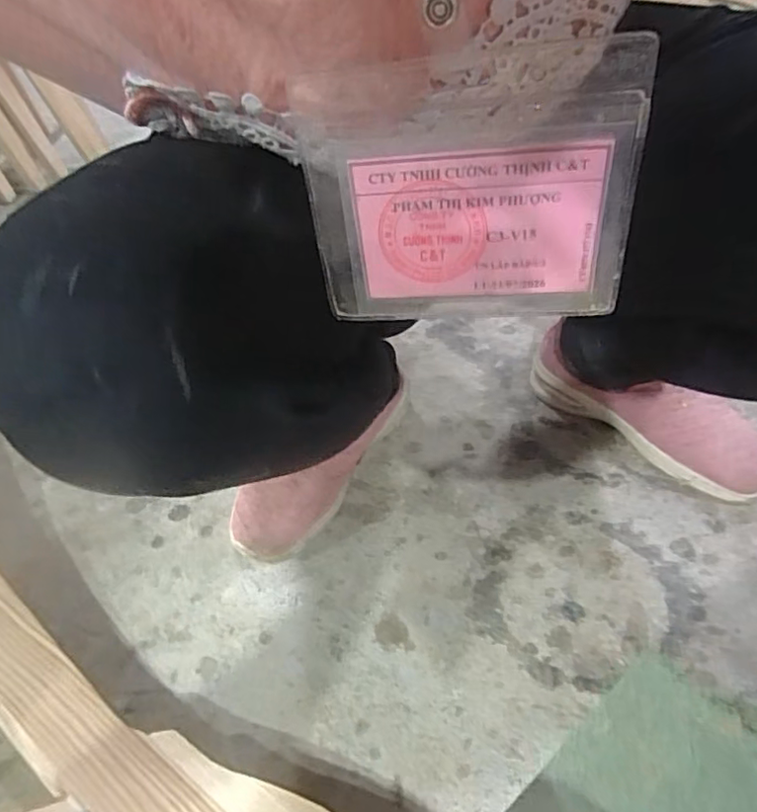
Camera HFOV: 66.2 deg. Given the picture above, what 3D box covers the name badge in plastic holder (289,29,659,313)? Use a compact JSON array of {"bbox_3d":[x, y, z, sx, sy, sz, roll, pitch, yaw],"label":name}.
[{"bbox_3d":[0.028,-0.065,0.187,0.100,0.084,0.007,1,40,10],"label":"name badge in plastic holder"}]

